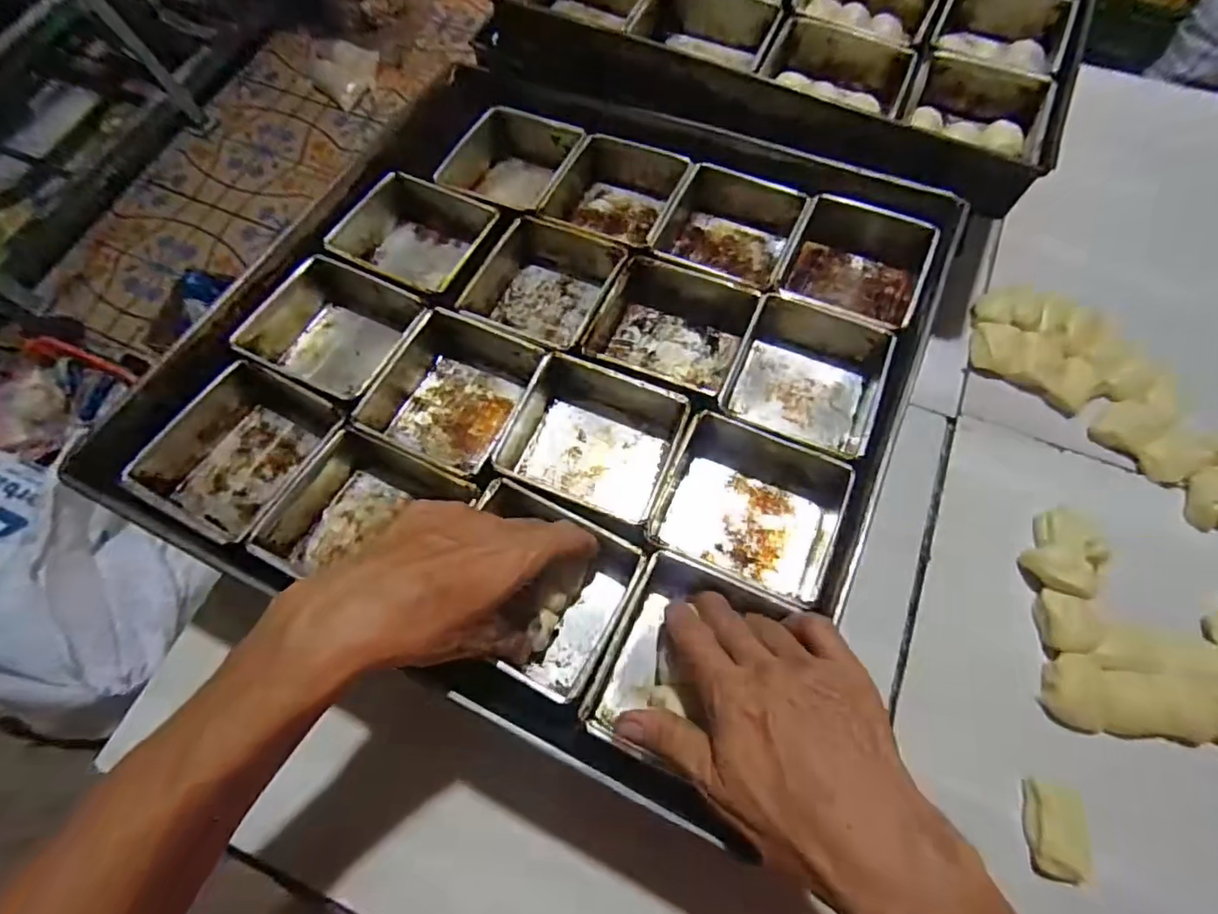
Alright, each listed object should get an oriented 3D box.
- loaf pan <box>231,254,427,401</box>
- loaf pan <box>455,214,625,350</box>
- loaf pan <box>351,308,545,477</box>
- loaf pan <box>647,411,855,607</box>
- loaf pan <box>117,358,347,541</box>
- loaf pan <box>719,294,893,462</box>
[{"bbox_3d":[-0.204,-0.095,0.446,0.115,0.057,0.105,24,72,10],"label":"loaf pan"},{"bbox_3d":[-0.050,-0.137,0.459,0.105,0.048,0.124,24,72,10],"label":"loaf pan"},{"bbox_3d":[-0.110,-0.040,0.418,0.105,0.062,0.108,19,71,8],"label":"loaf pan"},{"bbox_3d":[0.098,0.030,0.377,0.115,0.045,0.099,25,72,10],"label":"loaf pan"},{"bbox_3d":[-0.250,0.001,0.399,0.106,0.054,0.113,25,72,10],"label":"loaf pan"},{"bbox_3d":[0.145,-0.060,0.416,0.109,0.051,0.108,24,72,10],"label":"loaf pan"}]

